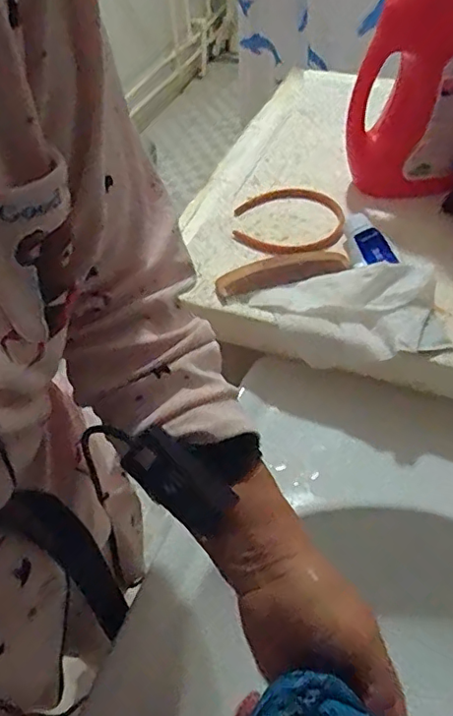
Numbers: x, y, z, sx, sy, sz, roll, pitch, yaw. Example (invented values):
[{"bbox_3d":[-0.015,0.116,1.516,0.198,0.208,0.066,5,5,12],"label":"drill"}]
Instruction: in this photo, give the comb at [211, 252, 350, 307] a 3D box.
[{"bbox_3d":[0.060,-0.099,0.628,0.152,0.011,0.056,-14,50,-7],"label":"comb"}]

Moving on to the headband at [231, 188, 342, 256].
[{"bbox_3d":[0.078,-0.174,0.699,0.135,0.009,0.132,4,50,8],"label":"headband"}]

